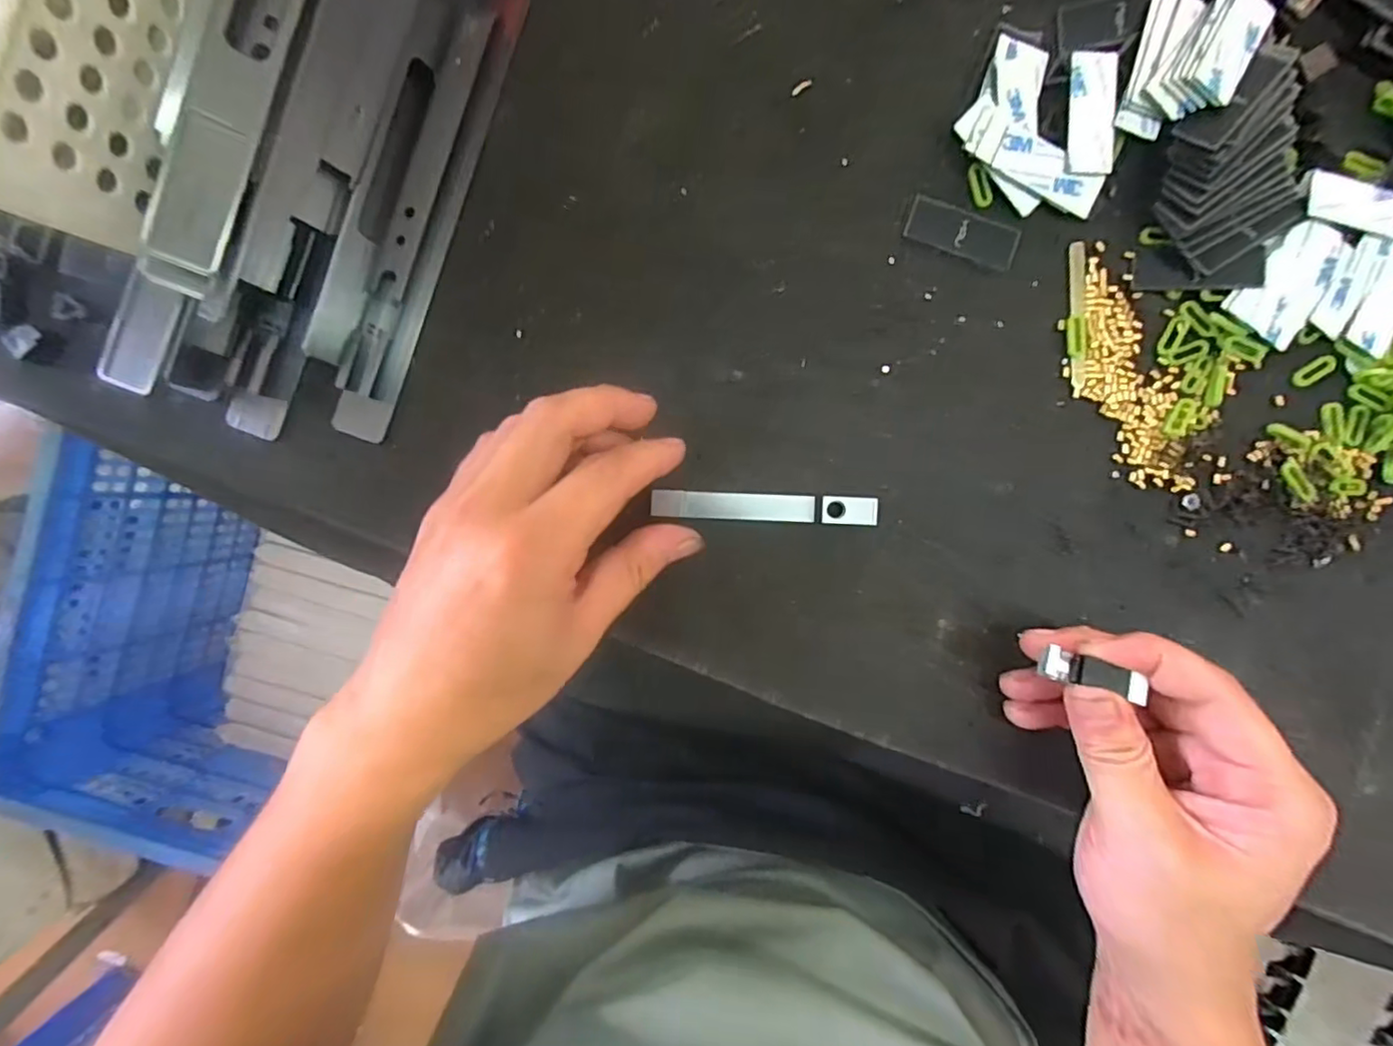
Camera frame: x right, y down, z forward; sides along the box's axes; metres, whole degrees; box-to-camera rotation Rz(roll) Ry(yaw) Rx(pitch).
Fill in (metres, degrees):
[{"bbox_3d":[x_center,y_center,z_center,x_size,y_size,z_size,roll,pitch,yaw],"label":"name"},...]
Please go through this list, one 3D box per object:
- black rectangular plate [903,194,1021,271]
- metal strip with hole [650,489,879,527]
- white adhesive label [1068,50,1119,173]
[{"bbox_3d":[0.121,-0.132,0.268,0.050,0.004,0.020,20,92,-1],"label":"black rectangular plate"},{"bbox_3d":[0.031,-0.007,0.270,0.100,0.010,0.013,2,92,0],"label":"metal strip with hole"},{"bbox_3d":[0.171,-0.178,0.257,0.019,0.004,0.050,2,94,8],"label":"white adhesive label"}]

